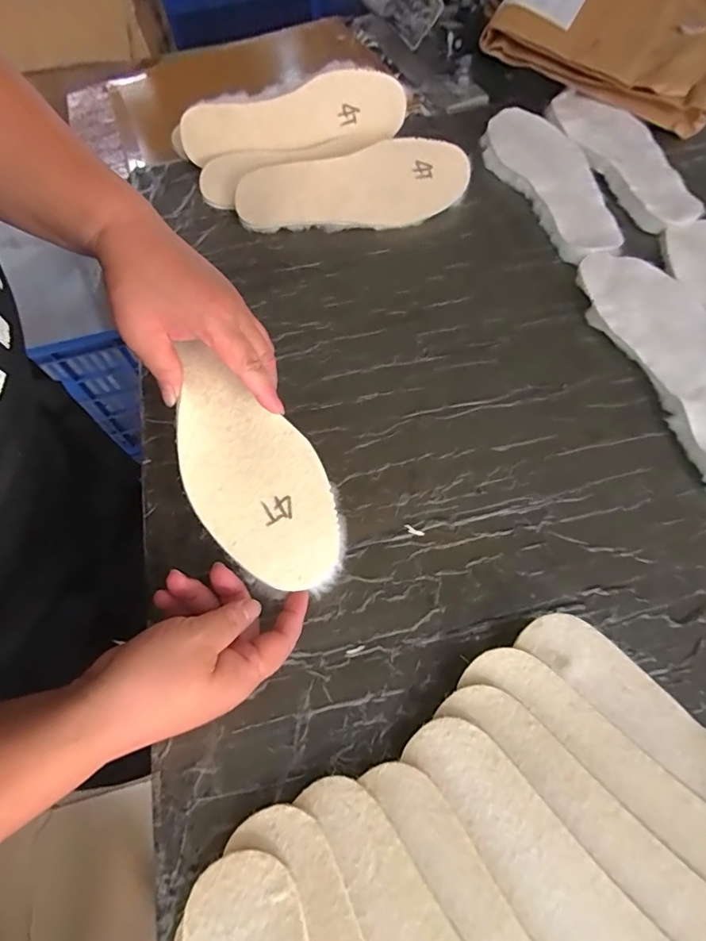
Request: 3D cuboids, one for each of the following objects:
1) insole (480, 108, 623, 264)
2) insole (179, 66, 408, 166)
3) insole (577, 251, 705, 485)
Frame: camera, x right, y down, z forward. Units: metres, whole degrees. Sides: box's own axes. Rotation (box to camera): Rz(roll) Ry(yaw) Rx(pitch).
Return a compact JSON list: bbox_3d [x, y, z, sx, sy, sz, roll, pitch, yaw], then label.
[{"bbox_3d":[0.234,-0.339,0.560,0.097,0.024,0.265,-17,62,-6],"label":"insole"},{"bbox_3d":[-0.071,-0.411,0.552,0.258,0.066,0.020,-7,40,1],"label":"insole"},{"bbox_3d":[0.297,-0.099,0.430,0.098,0.022,0.271,-16,62,-5],"label":"insole"}]

